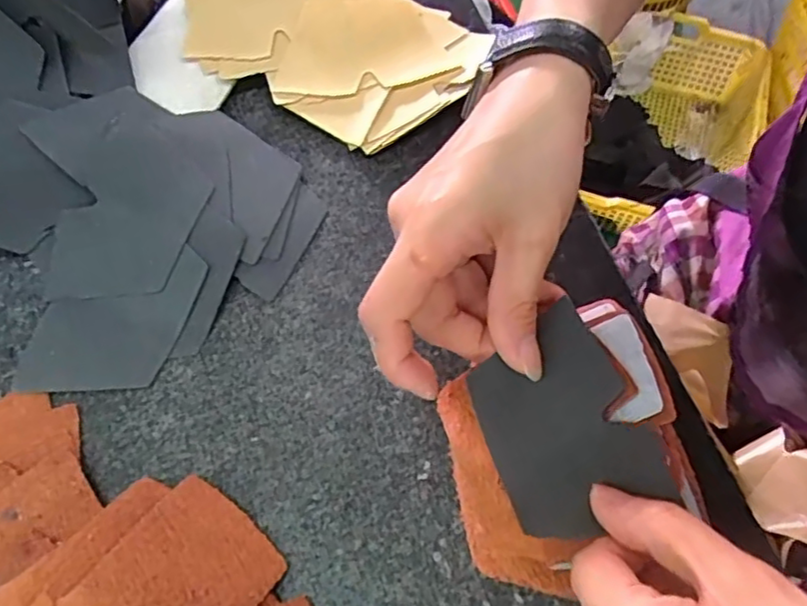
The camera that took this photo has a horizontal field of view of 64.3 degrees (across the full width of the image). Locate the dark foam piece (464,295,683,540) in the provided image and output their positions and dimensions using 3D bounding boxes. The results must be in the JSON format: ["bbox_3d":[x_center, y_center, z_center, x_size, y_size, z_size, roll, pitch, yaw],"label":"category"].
[{"bbox_3d":[0.060,0.042,0.242,0.061,0.004,0.079,-18,70,-14],"label":"dark foam piece"}]

